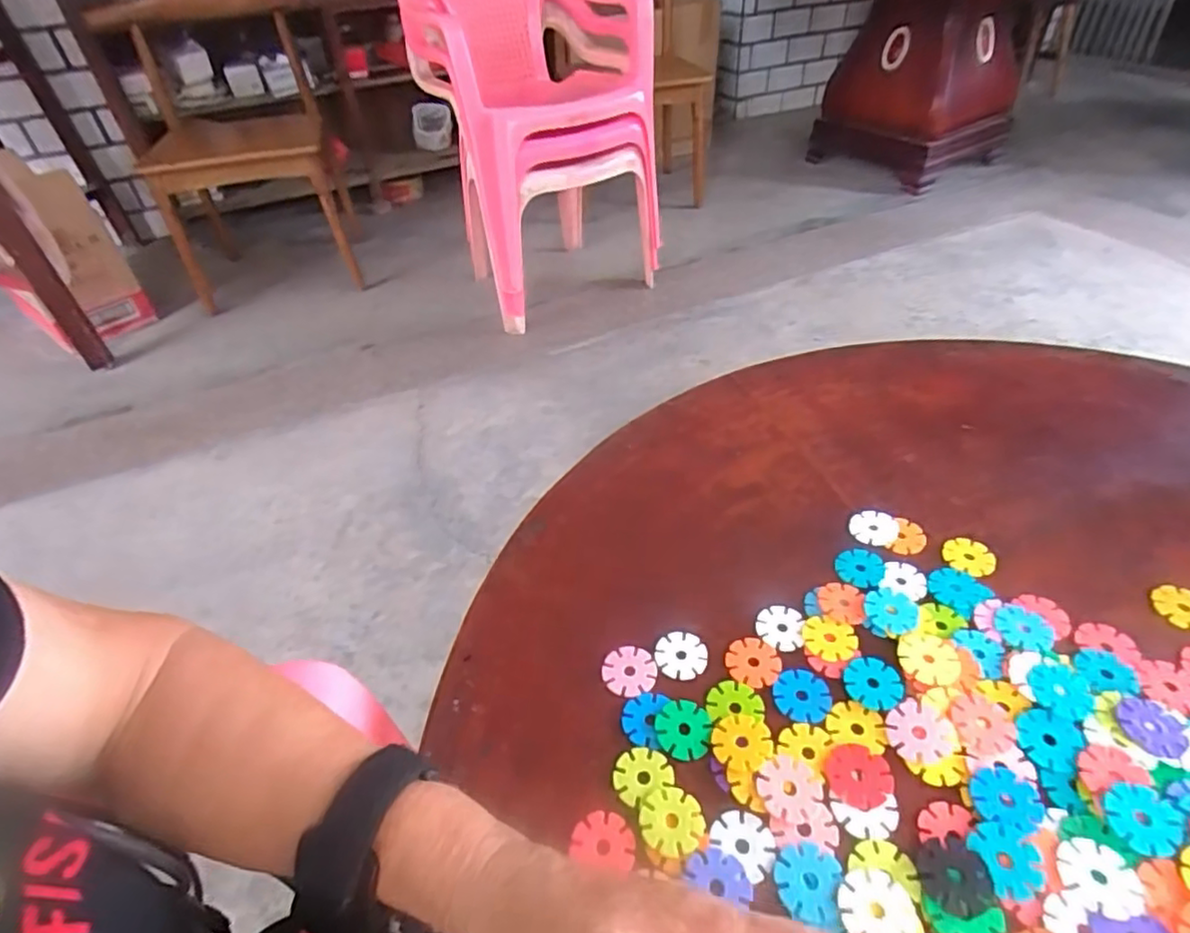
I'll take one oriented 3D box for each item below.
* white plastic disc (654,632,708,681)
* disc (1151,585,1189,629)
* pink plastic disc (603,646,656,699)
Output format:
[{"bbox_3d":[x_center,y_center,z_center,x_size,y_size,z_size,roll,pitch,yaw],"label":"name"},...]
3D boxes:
[{"bbox_3d":[0.054,0.118,0.395,0.031,0.006,0.029,-3,42,3],"label":"white plastic disc"},{"bbox_3d":[0.369,0.088,0.396,0.032,0.004,0.029,25,50,29],"label":"disc"},{"bbox_3d":[0.021,0.124,0.388,0.032,0.004,0.033,-3,42,3],"label":"pink plastic disc"}]

